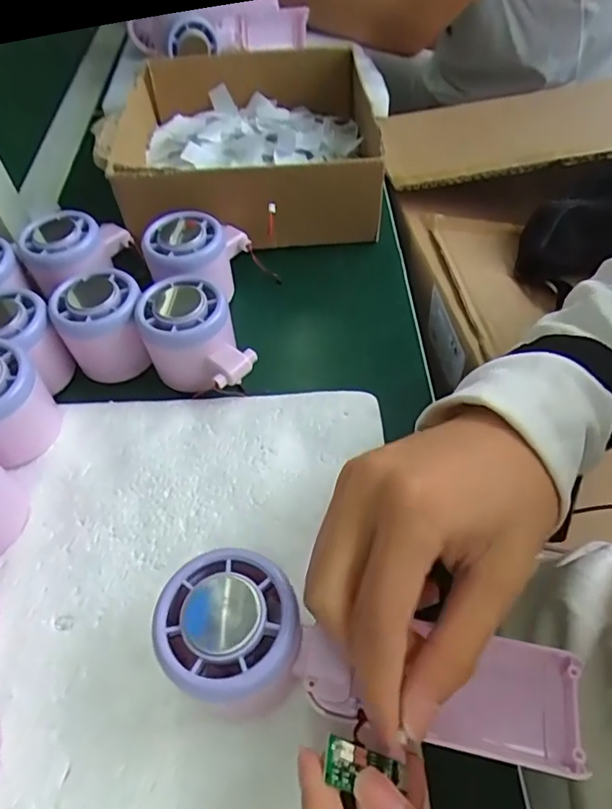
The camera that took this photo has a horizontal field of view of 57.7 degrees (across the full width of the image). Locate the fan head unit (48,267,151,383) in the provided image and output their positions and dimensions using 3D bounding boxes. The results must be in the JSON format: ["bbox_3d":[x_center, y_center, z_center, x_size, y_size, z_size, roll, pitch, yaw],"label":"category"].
[{"bbox_3d":[-0.130,-0.052,0.358,0.051,0.050,0.054,-15,53,-9],"label":"fan head unit"}]

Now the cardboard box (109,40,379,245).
[{"bbox_3d":[-0.046,-0.216,0.472,0.197,0.079,0.196,-3,52,0],"label":"cardboard box"}]

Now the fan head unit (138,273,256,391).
[{"bbox_3d":[-0.070,-0.040,0.346,0.055,0.049,0.071,-23,55,-14],"label":"fan head unit"}]

